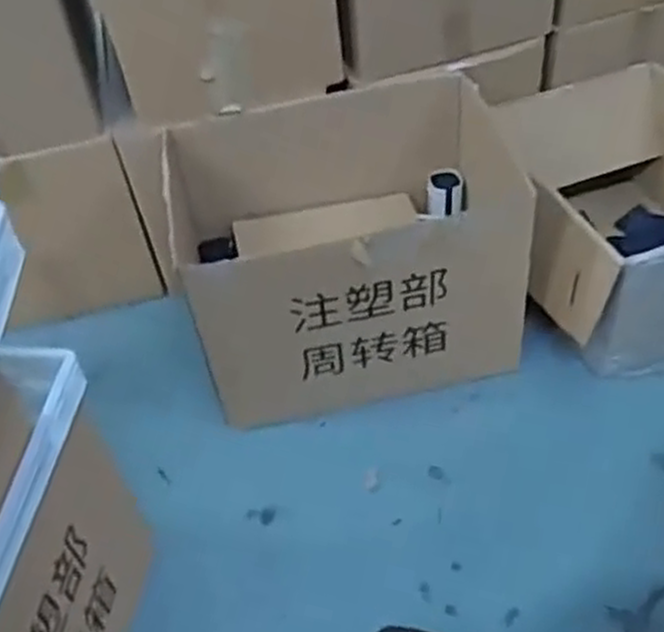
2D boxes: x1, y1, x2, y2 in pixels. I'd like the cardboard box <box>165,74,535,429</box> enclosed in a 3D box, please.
[{"bbox_3d":[0.042,-0.130,1.434,0.602,0.337,0.432,-10,46,-3],"label":"cardboard box"}]

